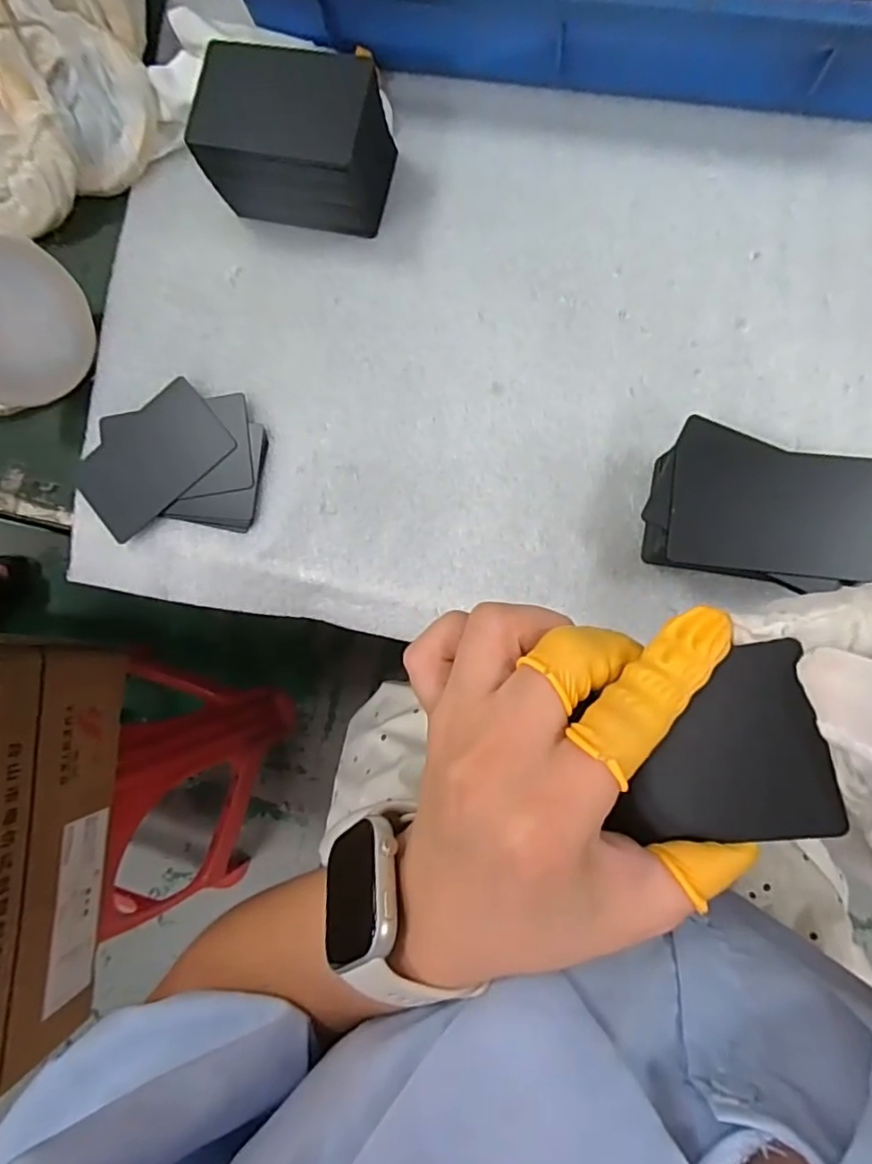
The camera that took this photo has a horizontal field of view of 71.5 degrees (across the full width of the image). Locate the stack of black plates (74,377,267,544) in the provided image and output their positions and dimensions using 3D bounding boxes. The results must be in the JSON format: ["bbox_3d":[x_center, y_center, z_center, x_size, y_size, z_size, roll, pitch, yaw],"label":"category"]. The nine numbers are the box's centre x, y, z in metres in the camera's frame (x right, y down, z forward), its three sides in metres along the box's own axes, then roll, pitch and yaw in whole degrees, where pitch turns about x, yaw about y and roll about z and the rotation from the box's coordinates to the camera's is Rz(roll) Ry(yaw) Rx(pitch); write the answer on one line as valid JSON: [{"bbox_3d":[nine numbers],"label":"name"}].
[{"bbox_3d":[-0.145,-0.066,0.333,0.103,0.006,0.079,-5,85,7],"label":"stack of black plates"}]

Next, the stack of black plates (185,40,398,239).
[{"bbox_3d":[-0.069,-0.225,0.308,0.085,0.065,0.060,17,88,8],"label":"stack of black plates"}]

